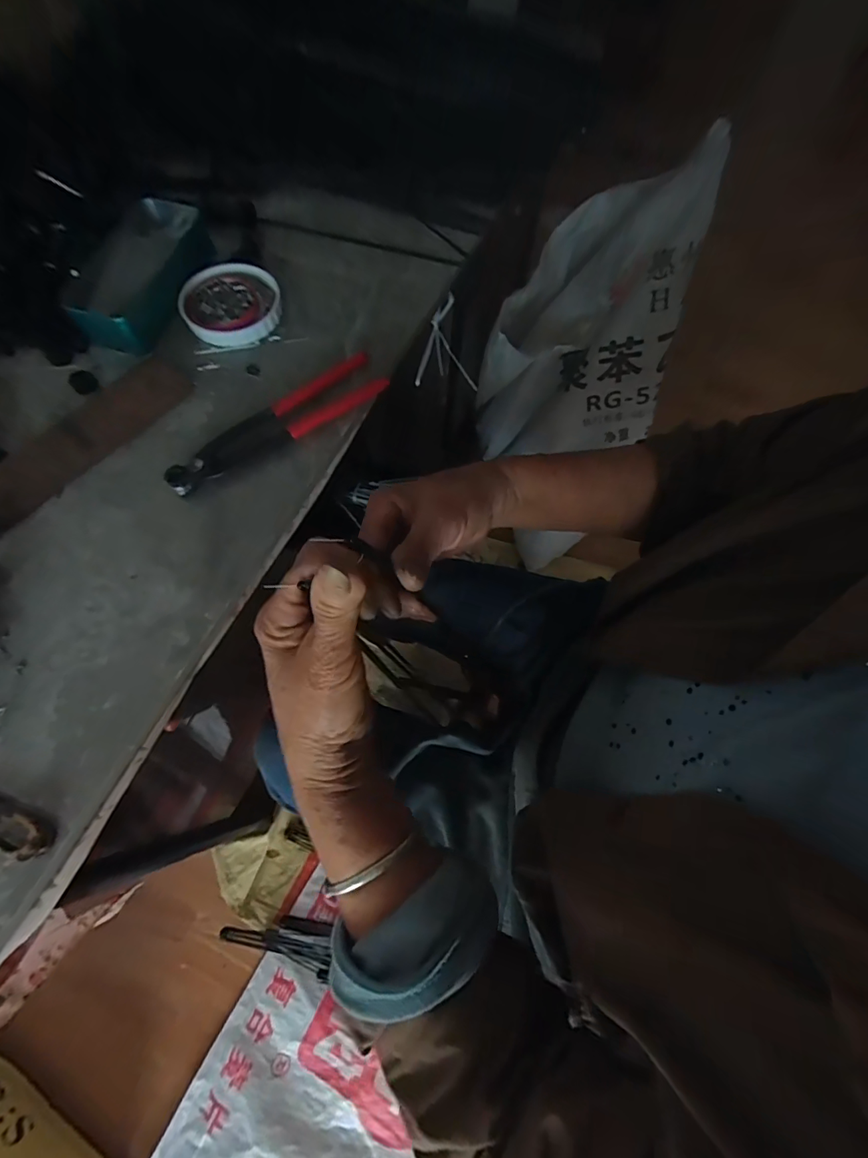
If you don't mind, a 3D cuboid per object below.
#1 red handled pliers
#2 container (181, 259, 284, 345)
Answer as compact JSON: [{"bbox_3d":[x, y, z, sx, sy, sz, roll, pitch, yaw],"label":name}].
[{"bbox_3d":[-0.124,-0.126,0.388,0.192,0.014,0.044,-39,75,-15],"label":"red handled pliers"},{"bbox_3d":[-0.186,-0.252,0.434,0.086,0.016,0.083,1,69,-1],"label":"container"}]

